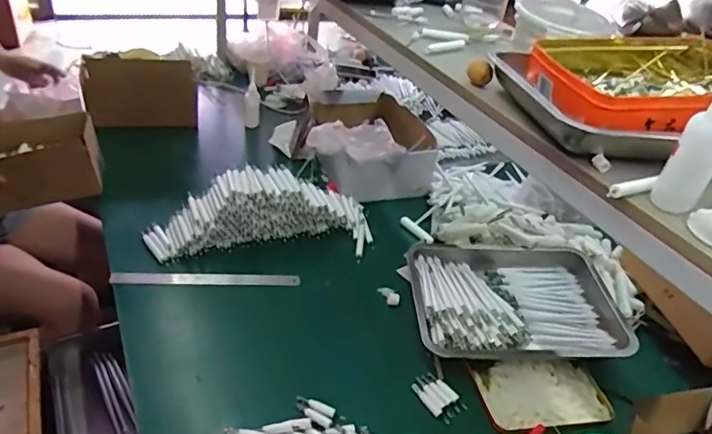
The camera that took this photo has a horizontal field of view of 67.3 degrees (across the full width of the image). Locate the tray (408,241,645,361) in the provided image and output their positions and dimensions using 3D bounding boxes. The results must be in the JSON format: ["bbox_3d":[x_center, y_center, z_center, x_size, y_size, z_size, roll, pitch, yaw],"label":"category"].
[{"bbox_3d":[0.272,0.149,0.953,0.346,0.067,0.270,3,36,-4],"label":"tray"}]

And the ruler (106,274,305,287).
[{"bbox_3d":[-0.269,0.112,0.967,0.326,0.007,0.024,1,36,-6],"label":"ruler"}]

